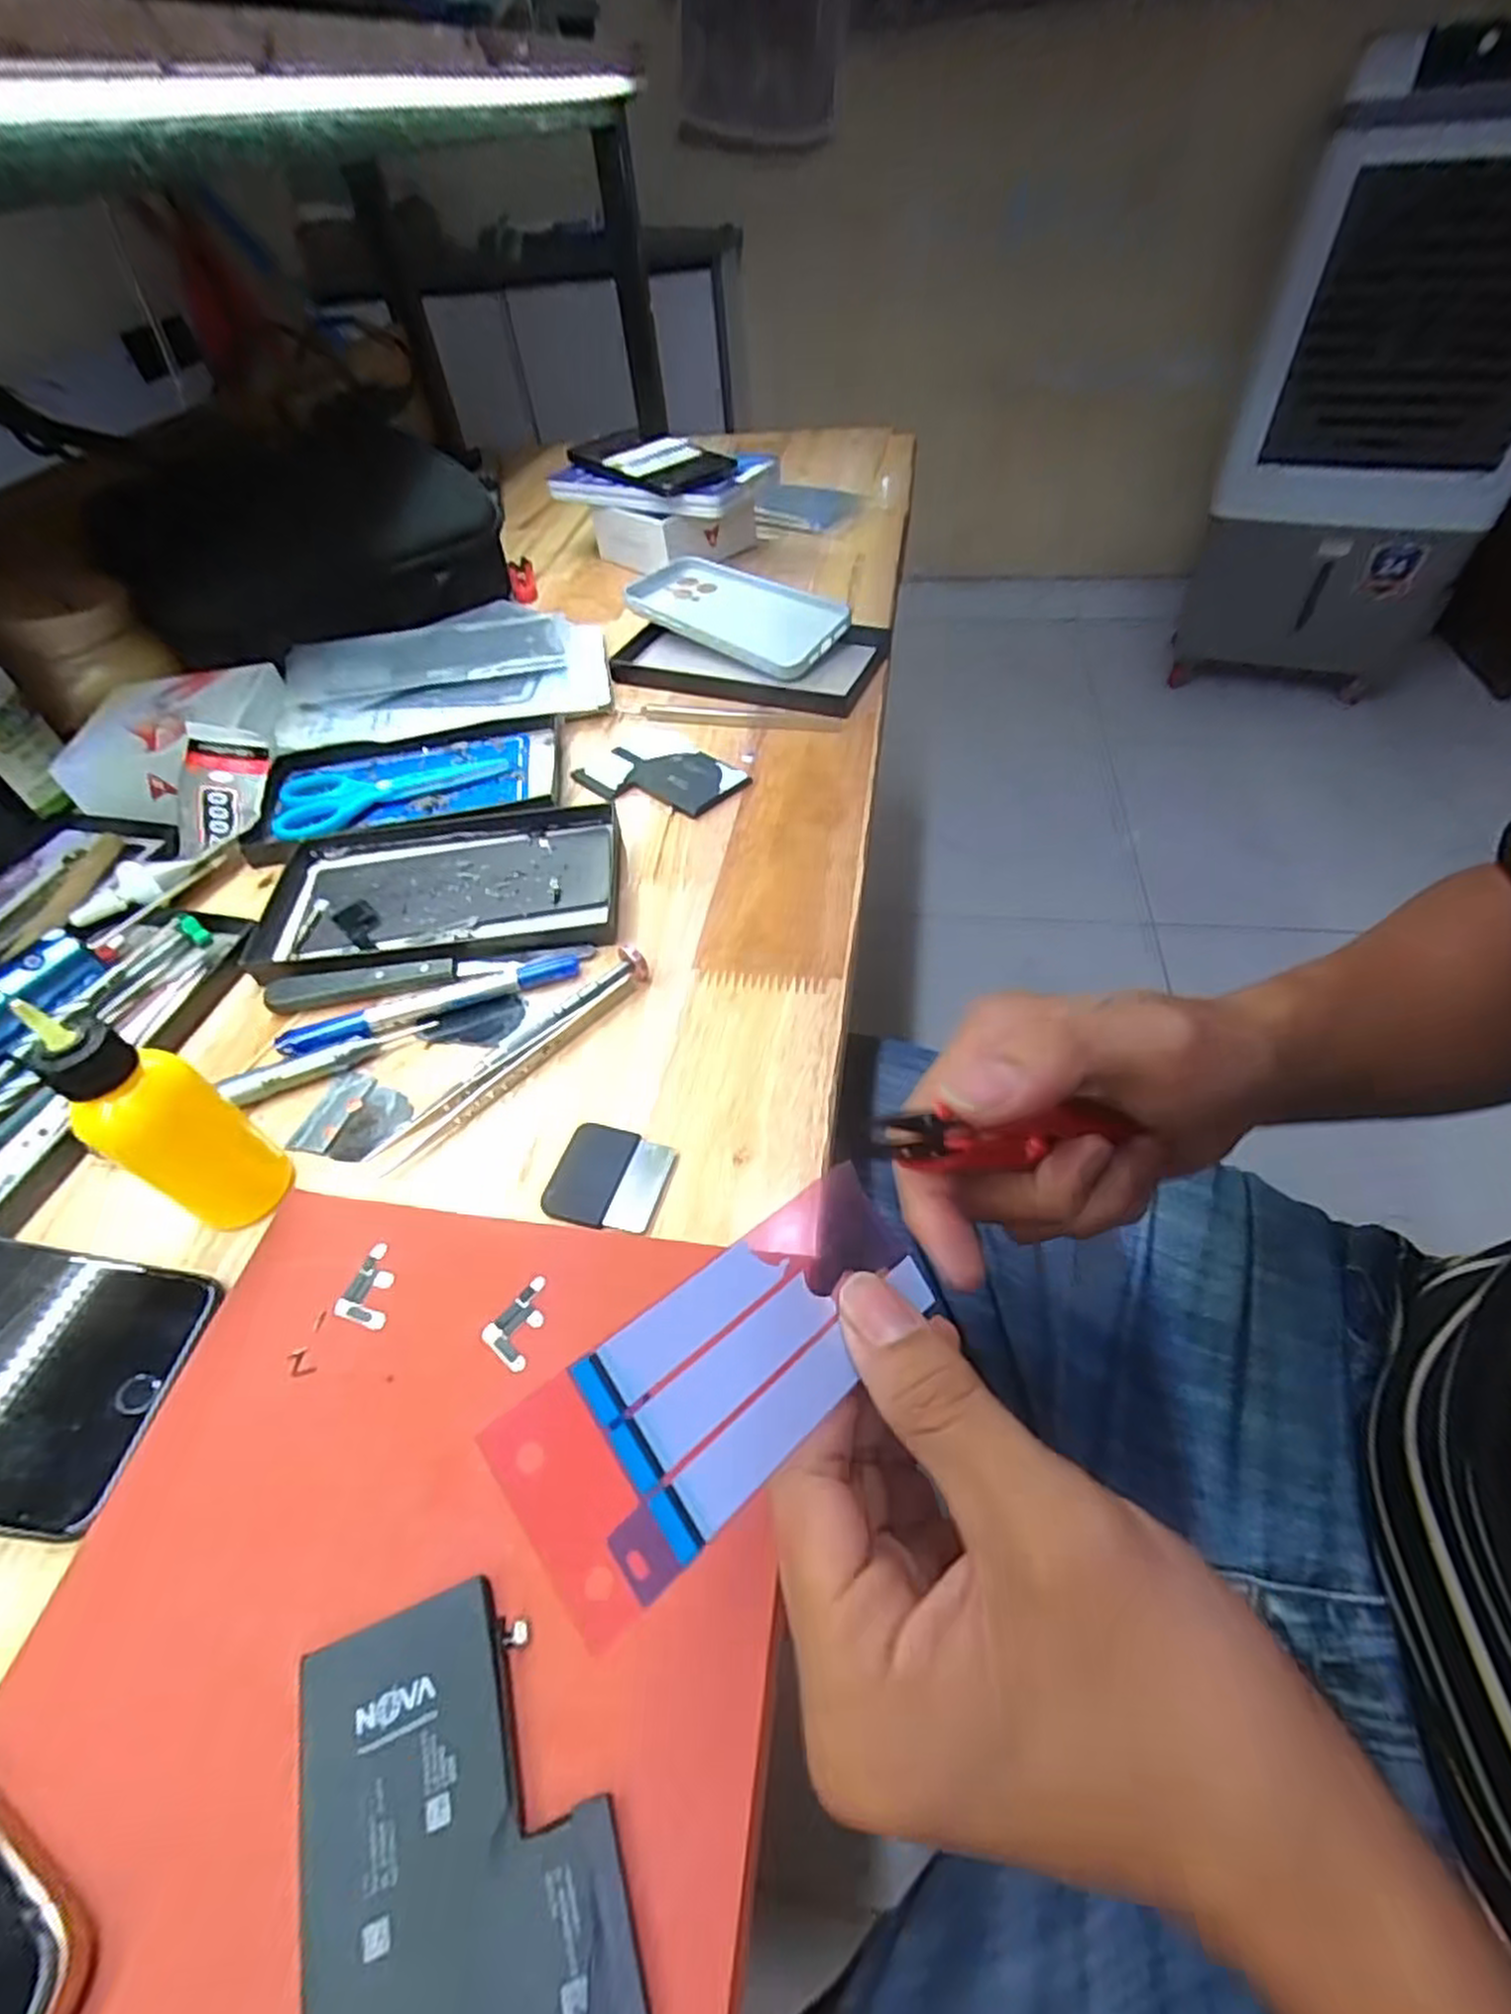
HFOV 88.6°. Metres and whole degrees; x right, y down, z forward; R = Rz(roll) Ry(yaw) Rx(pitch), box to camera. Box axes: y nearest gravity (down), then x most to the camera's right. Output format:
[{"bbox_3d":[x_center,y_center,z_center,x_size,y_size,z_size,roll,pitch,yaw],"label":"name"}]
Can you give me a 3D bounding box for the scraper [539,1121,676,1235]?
[{"bbox_3d":[-0.054,0.063,0.290,0.042,0.004,0.040,8,51,12],"label":"scraper"}]

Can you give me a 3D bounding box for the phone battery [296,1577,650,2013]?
[{"bbox_3d":[-0.068,0.184,0.173,0.065,0.004,0.087,-20,51,-11],"label":"phone battery"}]

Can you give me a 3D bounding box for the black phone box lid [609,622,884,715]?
[{"bbox_3d":[-0.007,-0.243,0.546,0.185,0.021,0.095,13,52,16],"label":"black phone box lid"}]

